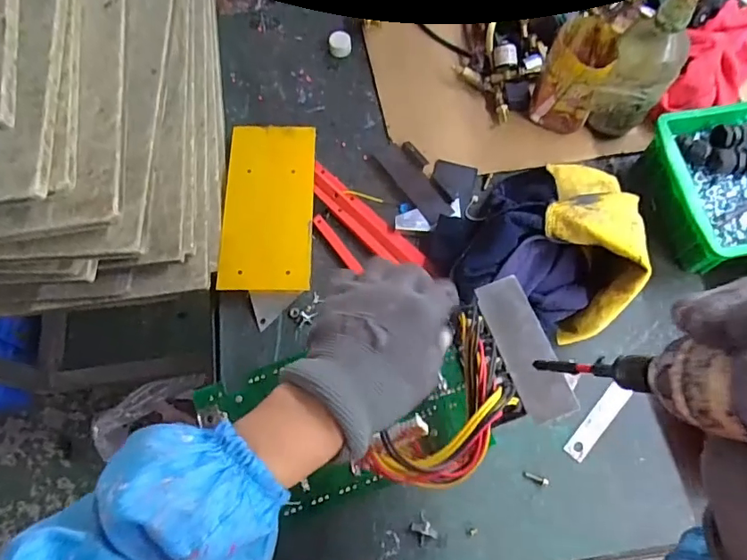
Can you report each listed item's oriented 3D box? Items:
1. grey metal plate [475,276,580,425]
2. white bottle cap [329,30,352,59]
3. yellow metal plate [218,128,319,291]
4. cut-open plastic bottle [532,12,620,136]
[{"bbox_3d":[0.128,0.056,0.431,0.042,0.004,0.122,-22,67,5],"label":"grey metal plate"},{"bbox_3d":[-0.046,-0.328,0.708,0.030,0.021,0.031,0,68,1],"label":"white bottle cap"},{"bbox_3d":[-0.124,-0.091,0.609,0.101,0.011,0.214,1,70,-4],"label":"yellow metal plate"},{"bbox_3d":[0.235,-0.235,0.607,0.067,0.120,0.071,0,68,1],"label":"cut-open plastic bottle"}]

